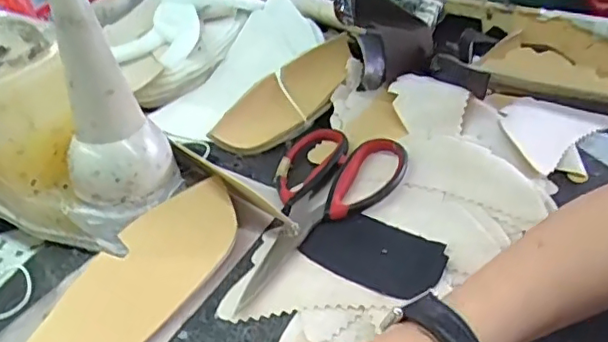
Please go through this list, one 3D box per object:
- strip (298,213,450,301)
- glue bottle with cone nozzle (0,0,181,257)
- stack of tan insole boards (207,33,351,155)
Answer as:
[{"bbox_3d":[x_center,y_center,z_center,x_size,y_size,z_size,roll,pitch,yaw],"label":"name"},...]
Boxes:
[{"bbox_3d":[0.050,0.057,0.418,0.094,0.008,0.058,21,47,24],"label":"strip"},{"bbox_3d":[-0.194,-0.047,0.418,0.201,0.173,0.089,20,46,23],"label":"glue bottle with cone nozzle"},{"bbox_3d":[-0.008,-0.069,0.540,0.168,0.022,0.054,-38,87,-26],"label":"stack of tan insole boards"}]

